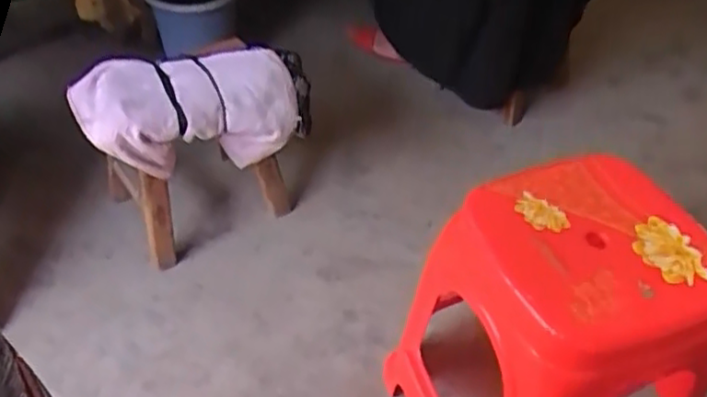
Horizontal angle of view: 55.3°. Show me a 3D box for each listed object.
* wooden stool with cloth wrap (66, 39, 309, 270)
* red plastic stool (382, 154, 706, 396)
[{"bbox_3d":[-0.312,-0.115,1.402,0.440,0.365,0.252,-17,49,-20],"label":"wooden stool with cloth wrap"},{"bbox_3d":[0.280,0.229,0.976,0.324,0.476,0.319,-13,47,-16],"label":"red plastic stool"}]

